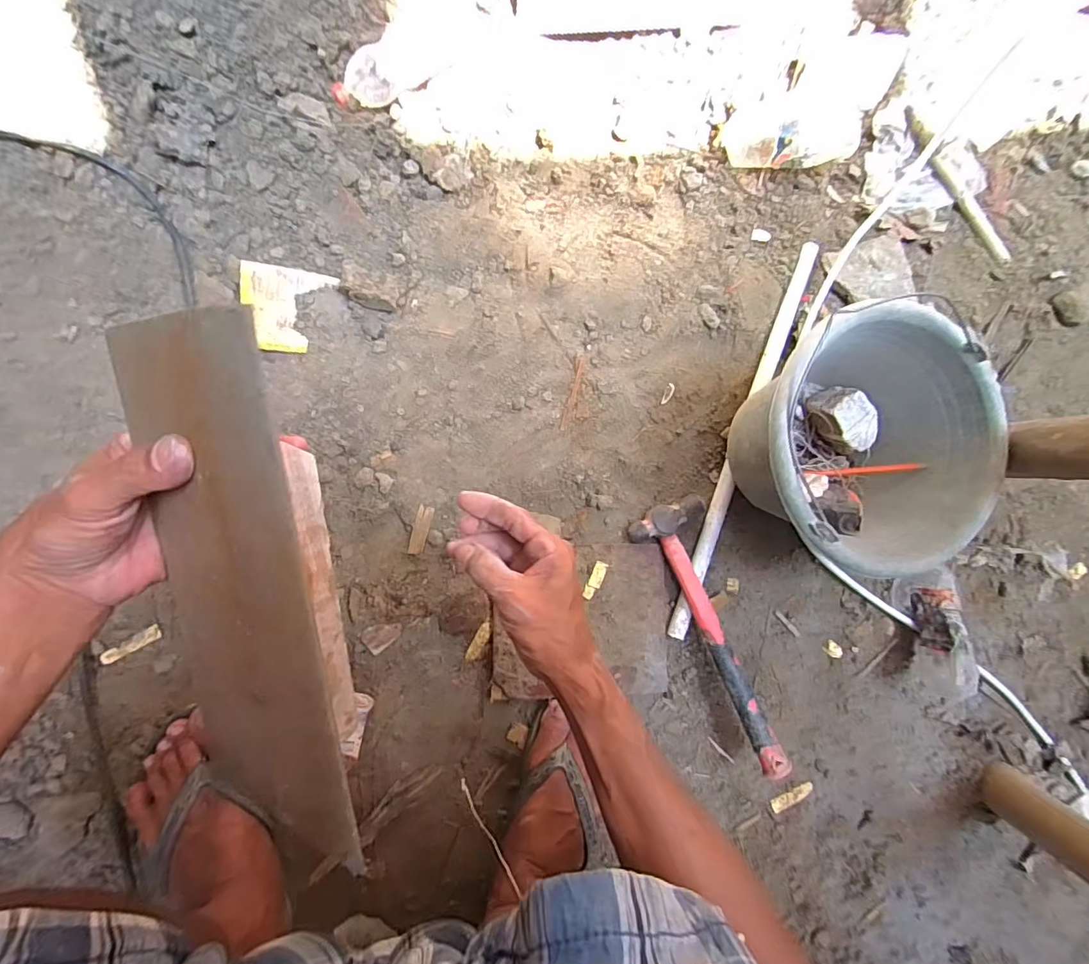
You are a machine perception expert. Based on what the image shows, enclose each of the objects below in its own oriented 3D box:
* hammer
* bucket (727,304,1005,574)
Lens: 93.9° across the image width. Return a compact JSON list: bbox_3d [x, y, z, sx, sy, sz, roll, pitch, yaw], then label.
[{"bbox_3d":[0.198,0.174,0.588,0.089,0.028,0.314,-20,78,-9],"label":"hammer"},{"bbox_3d":[0.318,-0.039,0.559,0.243,0.177,0.238,0,88,-9],"label":"bucket"}]

